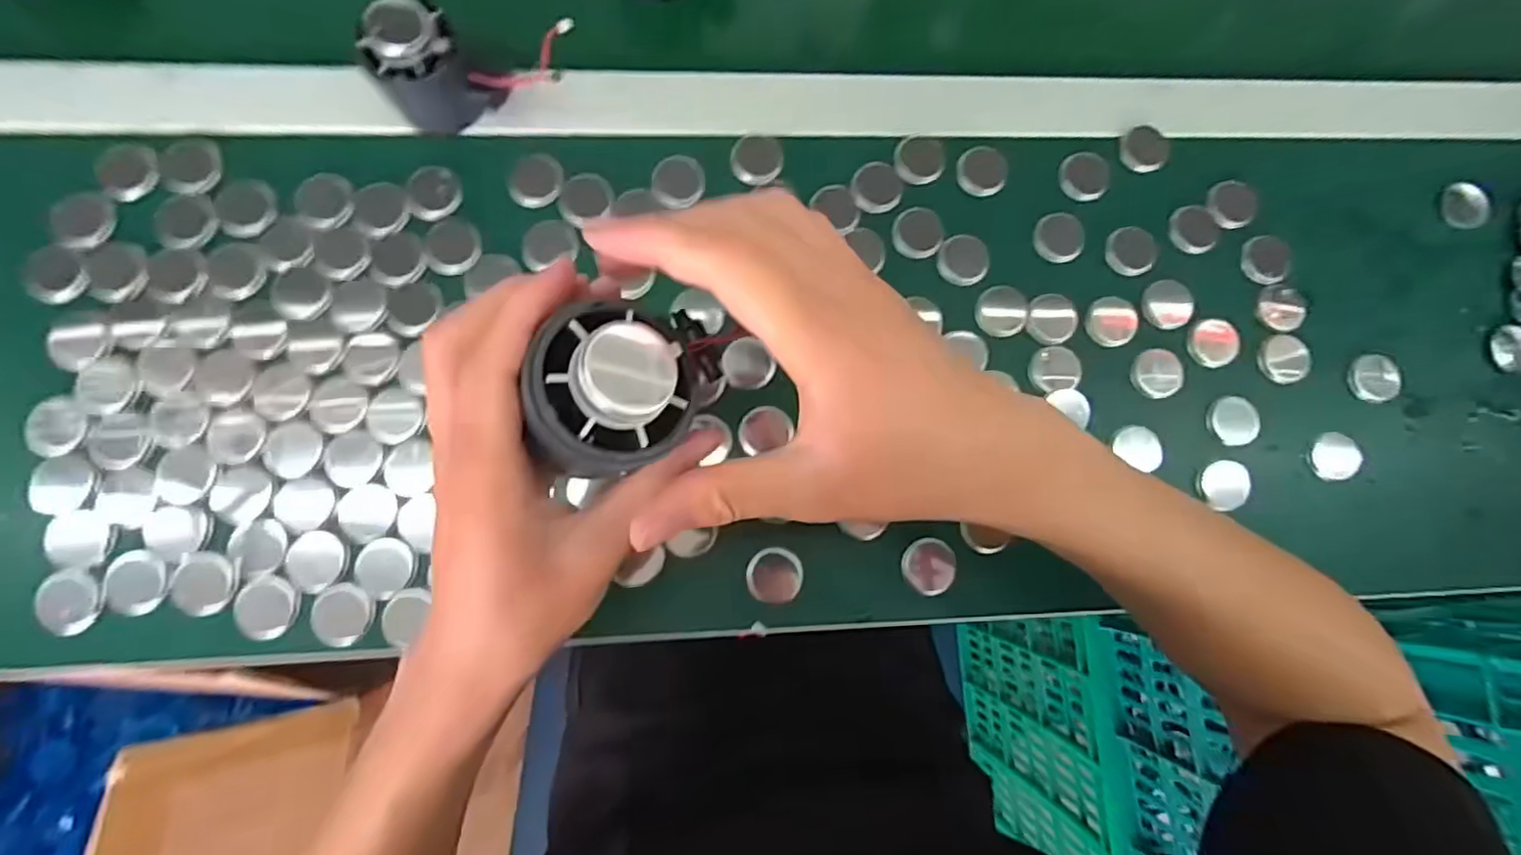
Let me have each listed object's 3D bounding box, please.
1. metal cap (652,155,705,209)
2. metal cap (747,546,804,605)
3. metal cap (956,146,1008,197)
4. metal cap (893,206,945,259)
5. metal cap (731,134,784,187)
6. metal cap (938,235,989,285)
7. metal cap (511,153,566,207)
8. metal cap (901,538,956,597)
[{"bbox_3d":[-0.049,-0.150,0.389,0.031,0.007,0.036,-2,82,-5],"label":"metal cap"},{"bbox_3d":[0.009,0.084,0.363,0.031,0.004,0.030,1,82,-5],"label":"metal cap"},{"bbox_3d":[0.141,-0.162,0.405,0.032,0.007,0.028,6,81,-4],"label":"metal cap"},{"bbox_3d":[0.098,-0.121,0.397,0.031,0.005,0.032,1,82,-5],"label":"metal cap"},{"bbox_3d":[-0.002,-0.166,0.396,0.031,0.005,0.031,1,82,-5],"label":"metal cap"},{"bbox_3d":[0.126,-0.105,0.397,0.031,0.006,0.032,1,82,-5],"label":"metal cap"},{"bbox_3d":[-0.134,-0.147,0.383,0.028,0.004,0.032,20,81,-2],"label":"metal cap"},{"bbox_3d":[0.098,0.081,0.372,0.031,0.004,0.032,1,82,-5],"label":"metal cap"}]

